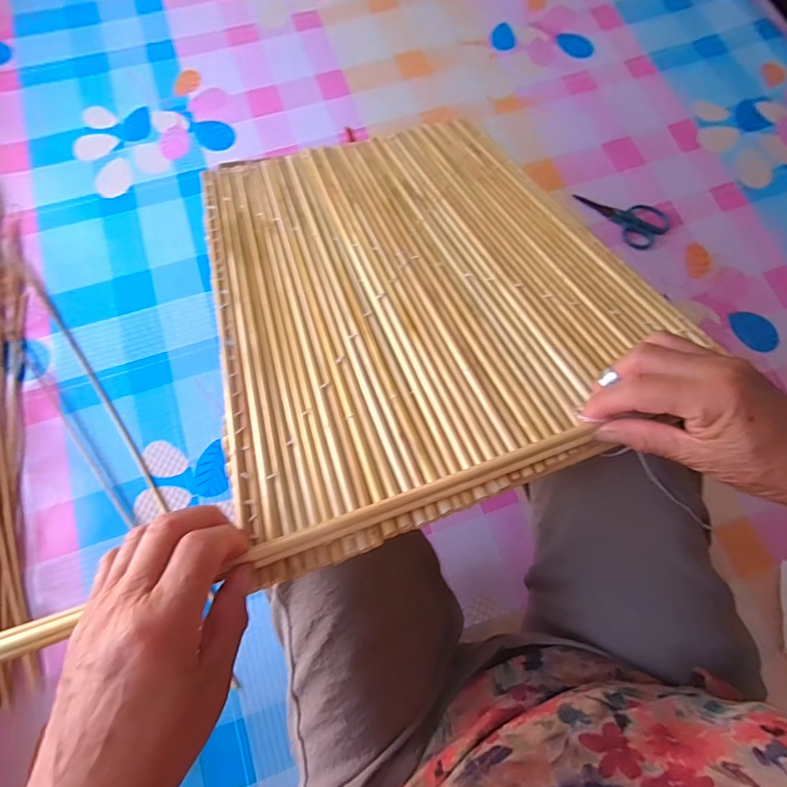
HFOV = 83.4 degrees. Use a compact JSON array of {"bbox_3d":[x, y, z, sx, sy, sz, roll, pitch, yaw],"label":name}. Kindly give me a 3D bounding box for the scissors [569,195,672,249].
[{"bbox_3d":[0.428,-0.344,0.828,0.170,0.010,0.092,42,78,10],"label":"scissors"}]

